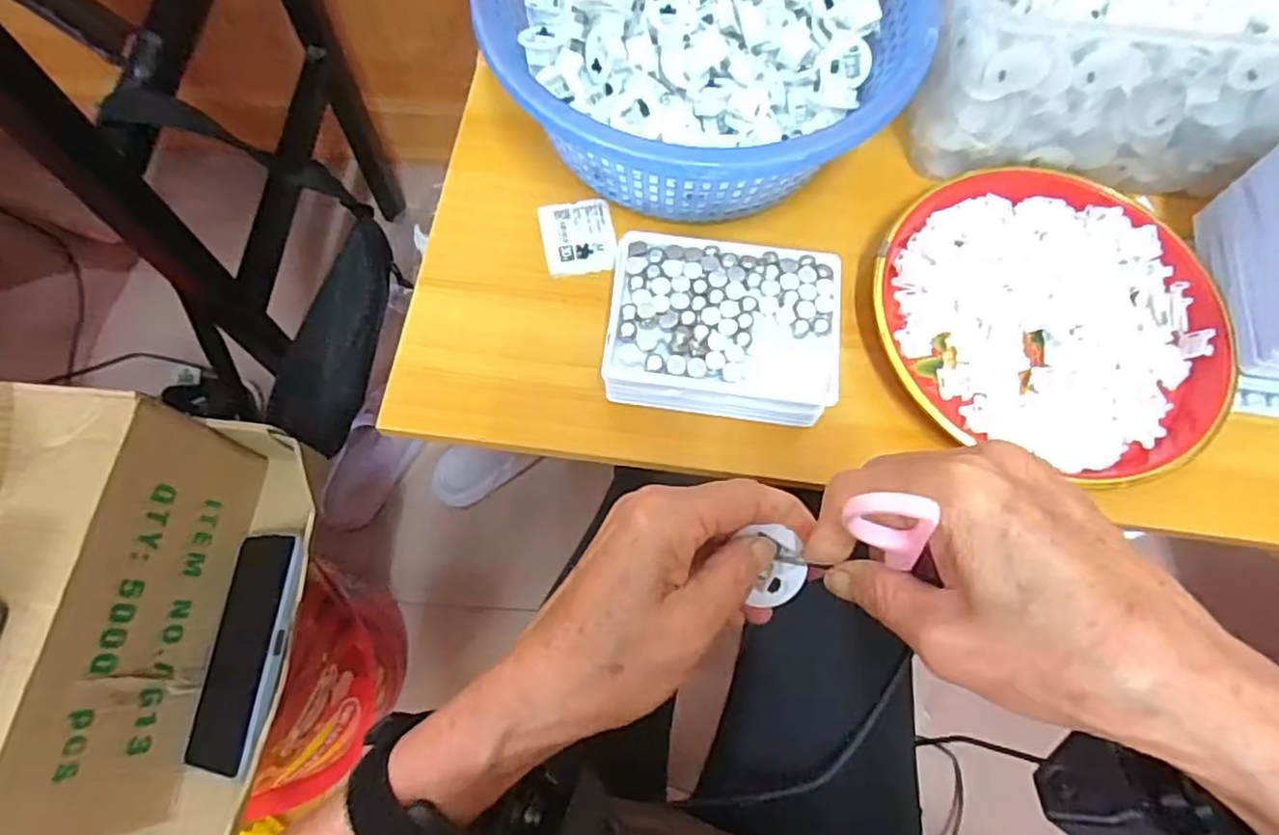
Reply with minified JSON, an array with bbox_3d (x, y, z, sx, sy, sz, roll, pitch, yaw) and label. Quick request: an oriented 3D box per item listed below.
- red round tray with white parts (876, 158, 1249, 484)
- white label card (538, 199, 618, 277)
[{"bbox_3d":[0.264,-0.068,0.434,0.219,0.023,0.193,26,73,9],"label":"red round tray with white parts"},{"bbox_3d":[-0.042,-0.125,0.465,0.049,0.004,0.059,-9,70,-6],"label":"white label card"}]

